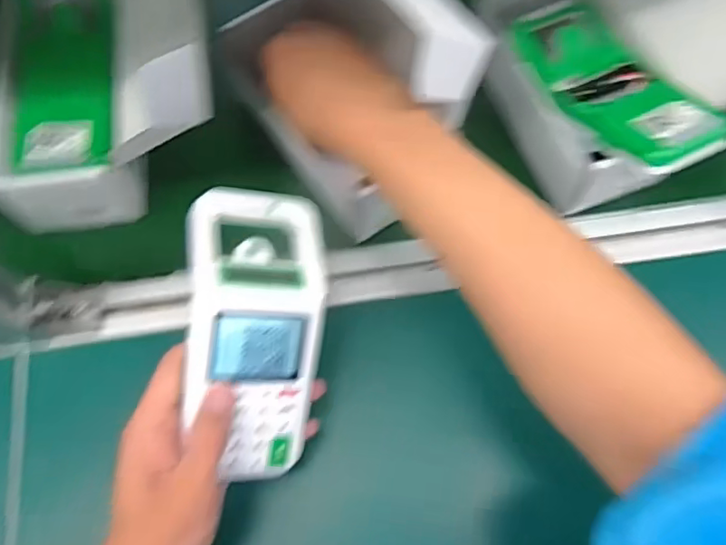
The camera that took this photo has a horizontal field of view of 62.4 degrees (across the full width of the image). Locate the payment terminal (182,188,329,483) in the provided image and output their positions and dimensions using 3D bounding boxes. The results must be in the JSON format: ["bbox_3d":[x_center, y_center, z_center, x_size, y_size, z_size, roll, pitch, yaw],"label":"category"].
[{"bbox_3d":[-0.068,0.039,0.370,0.080,0.050,0.171,0,101,-24],"label":"payment terminal"}]

